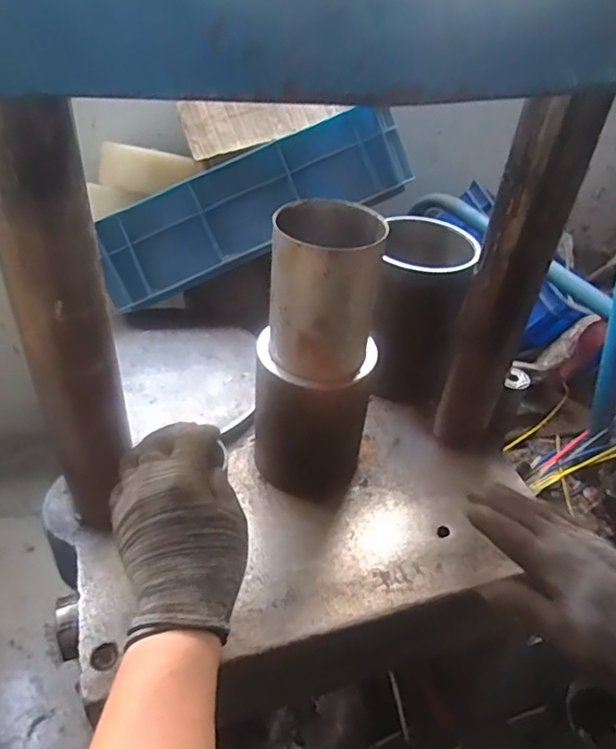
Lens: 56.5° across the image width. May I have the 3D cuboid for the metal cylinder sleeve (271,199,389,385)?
[{"bbox_3d":[0.016,-0.073,0.500,0.088,0.129,0.101,12,39,7],"label":"metal cylinder sleeve"}]

